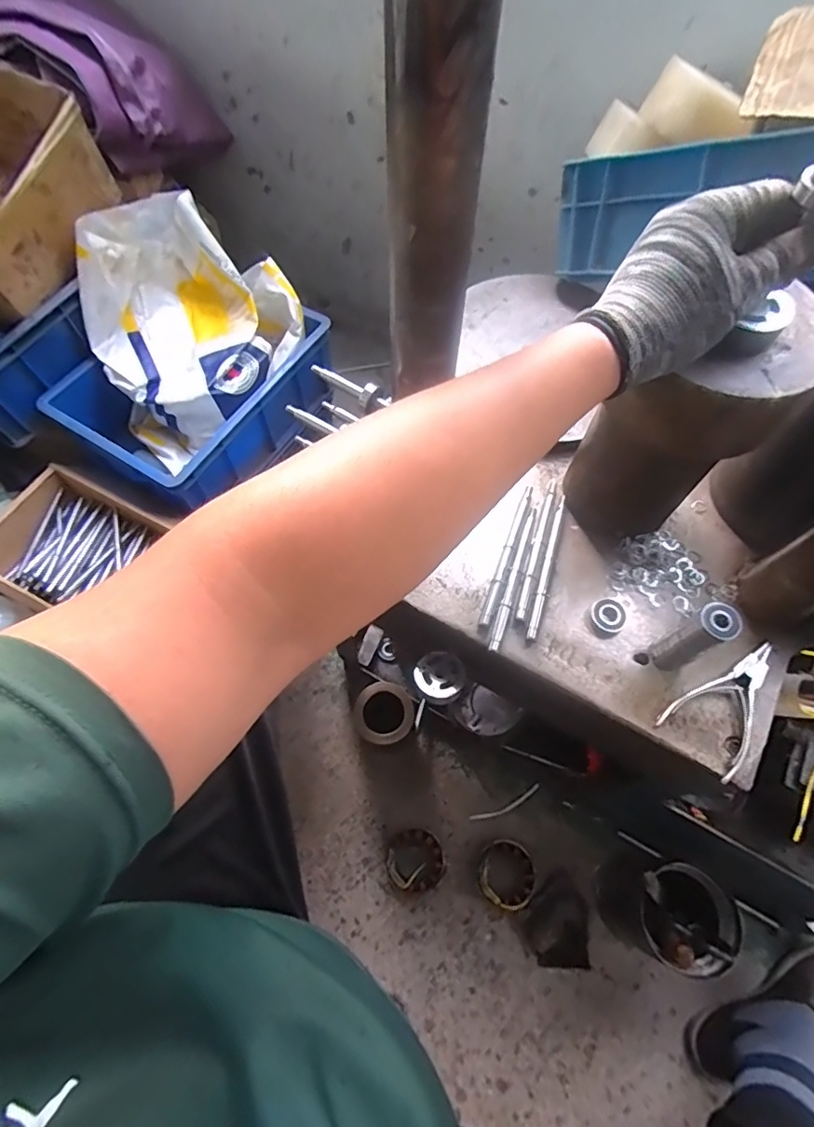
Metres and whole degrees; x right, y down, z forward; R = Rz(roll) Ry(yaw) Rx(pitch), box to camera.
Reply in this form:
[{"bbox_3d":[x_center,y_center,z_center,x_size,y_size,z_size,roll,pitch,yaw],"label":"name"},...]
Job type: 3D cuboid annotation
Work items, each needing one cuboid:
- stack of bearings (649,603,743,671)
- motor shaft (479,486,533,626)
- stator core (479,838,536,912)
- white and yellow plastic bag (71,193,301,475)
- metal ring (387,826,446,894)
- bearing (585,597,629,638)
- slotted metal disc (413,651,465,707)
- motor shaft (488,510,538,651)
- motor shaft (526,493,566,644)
[{"bbox_3d":[0.246,0.065,0.459,0.034,0.092,0.029,-27,68,-13],"label":"stack of bearings"},{"bbox_3d":[0.101,-0.011,0.534,0.010,0.007,0.161,20,66,8],"label":"motor shaft"},{"bbox_3d":[0.145,0.452,0.776,0.084,0.040,0.082,0,65,-1],"label":"stator core"},{"bbox_3d":[-0.351,-0.387,0.874,0.320,0.244,0.288,-32,69,-15],"label":"white and yellow plastic bag"},{"bbox_3d":[0.013,0.440,0.791,0.087,0.040,0.084,0,65,-1],"label":"metal ring"},{"bbox_3d":[0.192,0.050,0.508,0.040,0.015,0.034,-41,72,-18],"label":"bearing"},{"bbox_3d":[0.034,0.118,0.554,0.051,0.014,0.053,0,65,-1],"label":"slotted metal disc"},{"bbox_3d":[0.106,0.013,0.521,0.012,0.006,0.157,18,66,8],"label":"motor shaft"},{"bbox_3d":[0.140,0.001,0.530,0.012,0.009,0.160,16,65,7],"label":"motor shaft"}]

